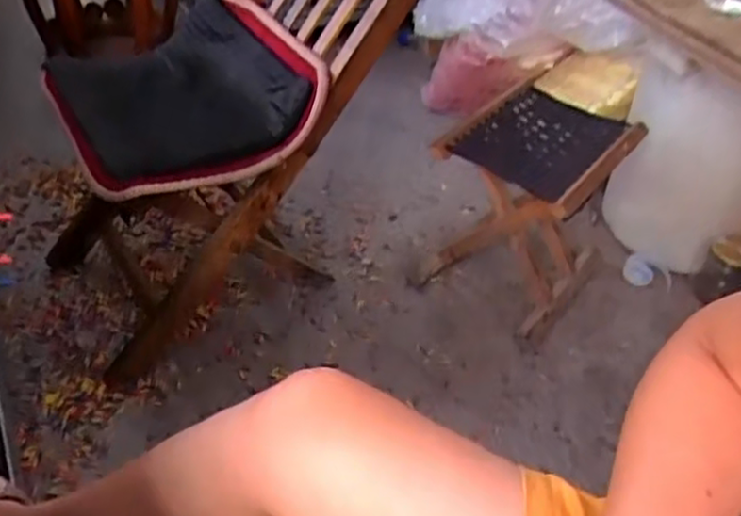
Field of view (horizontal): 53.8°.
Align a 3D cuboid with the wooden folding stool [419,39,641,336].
[{"bbox_3d":[0.278,-0.087,1.309,0.242,0.329,0.291,29,46,24],"label":"wooden folding stool"}]

